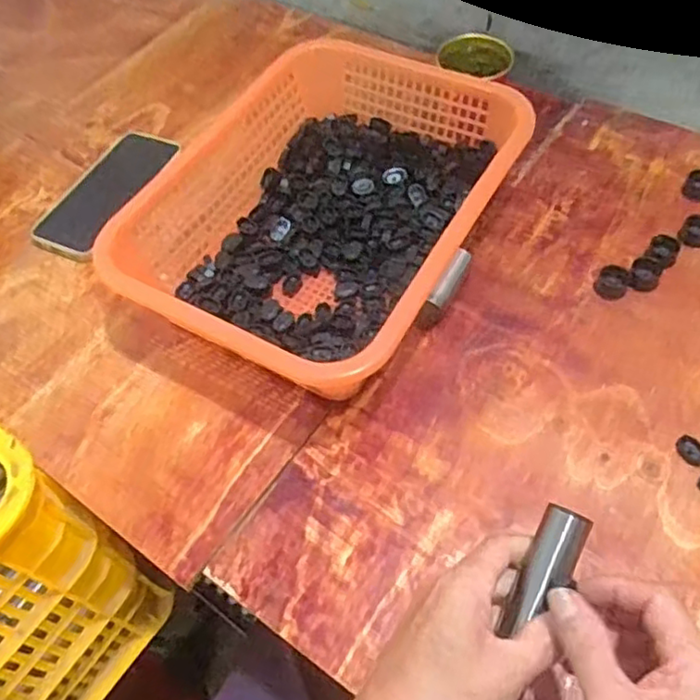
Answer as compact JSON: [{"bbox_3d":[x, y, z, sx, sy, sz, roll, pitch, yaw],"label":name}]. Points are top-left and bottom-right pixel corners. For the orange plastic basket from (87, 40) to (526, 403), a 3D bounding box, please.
[{"bbox_3d":[-0.013,-0.121,0.570,0.251,0.091,0.343,25,62,20],"label":"orange plastic basket"}]

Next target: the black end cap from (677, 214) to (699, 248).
[{"bbox_3d":[0.305,-0.105,0.569,0.025,0.014,0.025,-2,57,4],"label":"black end cap"}]

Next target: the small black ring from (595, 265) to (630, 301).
[{"bbox_3d":[0.223,-0.056,0.552,0.024,0.013,0.028,18,60,16],"label":"small black ring"}]

